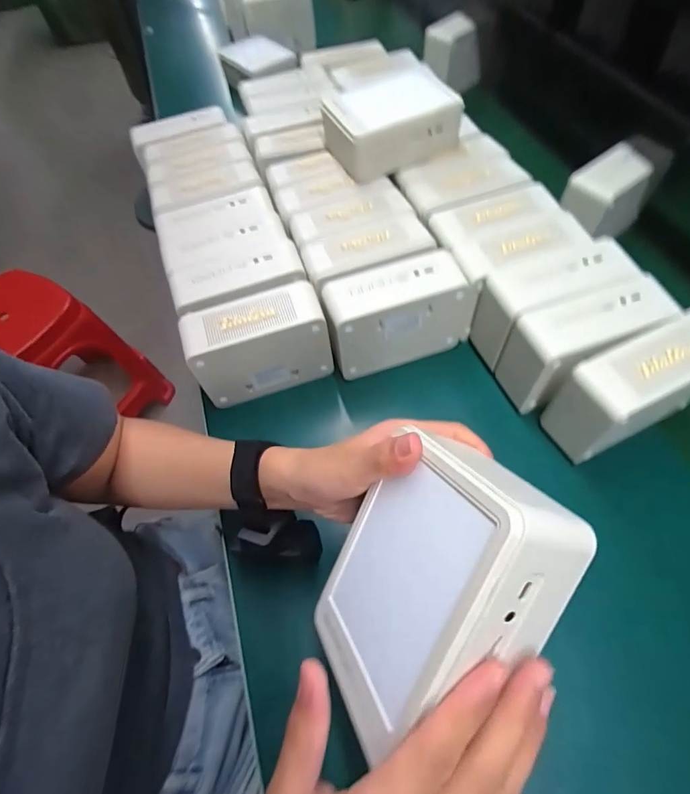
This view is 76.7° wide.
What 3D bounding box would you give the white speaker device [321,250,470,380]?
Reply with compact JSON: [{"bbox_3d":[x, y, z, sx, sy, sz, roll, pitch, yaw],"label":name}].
[{"bbox_3d":[0.056,-0.088,0.471,0.150,0.099,0.058,-17,59,-6],"label":"white speaker device"}]

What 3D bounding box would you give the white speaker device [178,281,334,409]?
[{"bbox_3d":[-0.087,-0.053,0.457,0.136,0.111,0.056,-16,59,-5],"label":"white speaker device"}]

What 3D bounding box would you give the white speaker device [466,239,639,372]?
[{"bbox_3d":[0.202,-0.091,0.451,0.150,0.094,0.060,-17,59,-6],"label":"white speaker device"}]

